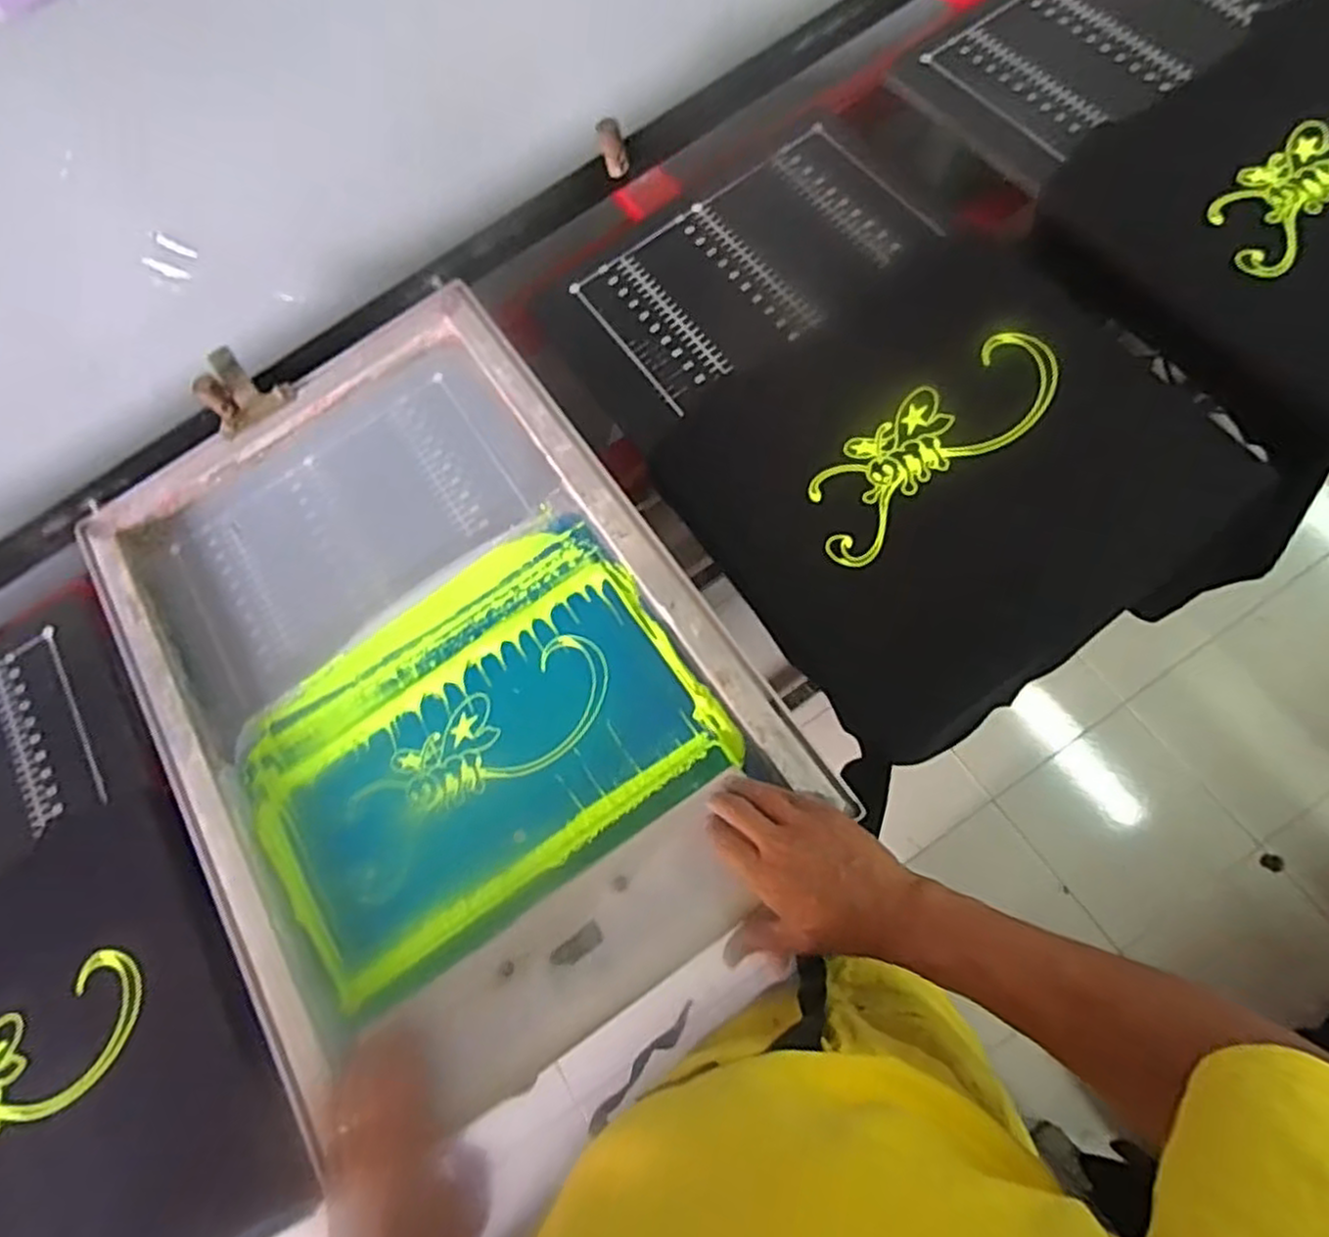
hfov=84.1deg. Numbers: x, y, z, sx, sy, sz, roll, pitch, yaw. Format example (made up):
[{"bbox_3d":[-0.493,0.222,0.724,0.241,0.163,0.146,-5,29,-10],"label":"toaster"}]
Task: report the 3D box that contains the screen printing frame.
[{"bbox_3d":[-0.216,0.031,0.643,0.459,0.054,0.655,-35,69,-4],"label":"screen printing frame"}]

